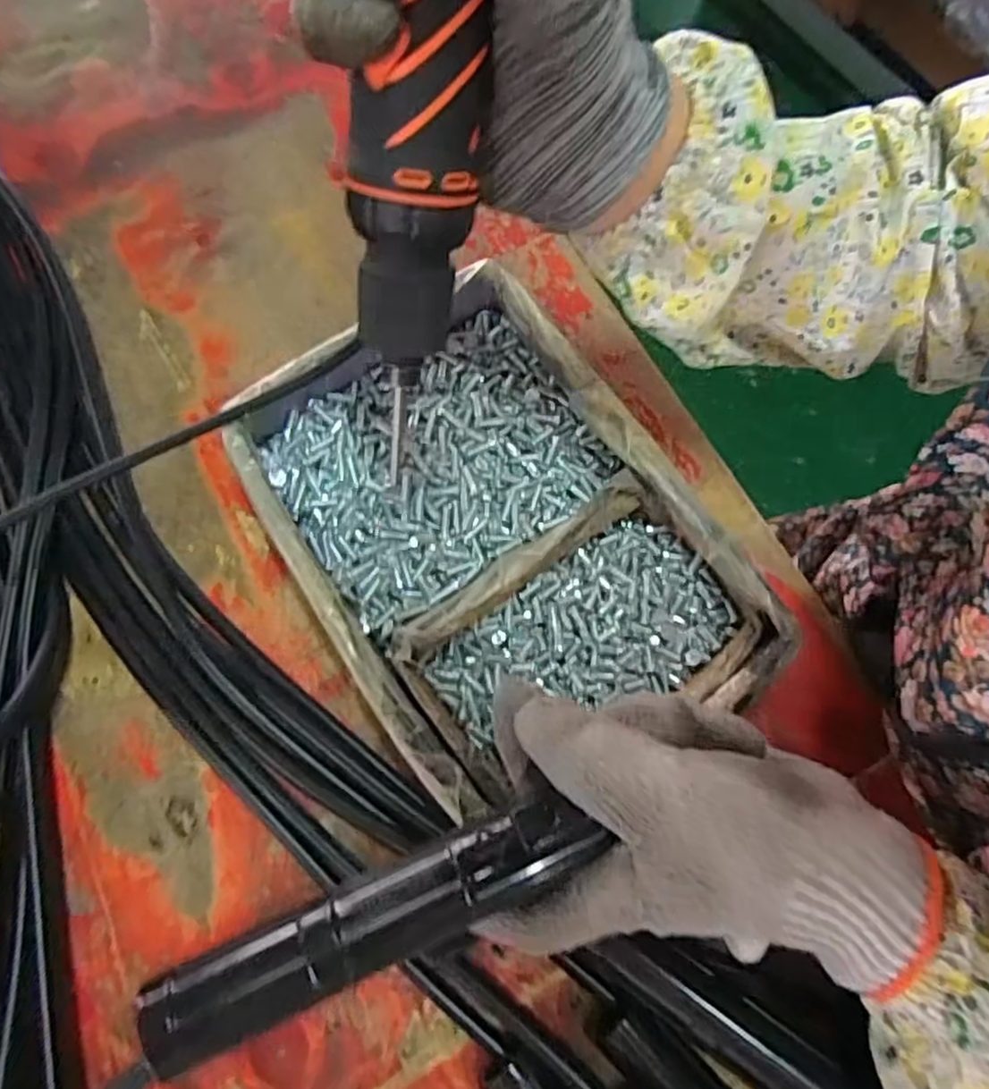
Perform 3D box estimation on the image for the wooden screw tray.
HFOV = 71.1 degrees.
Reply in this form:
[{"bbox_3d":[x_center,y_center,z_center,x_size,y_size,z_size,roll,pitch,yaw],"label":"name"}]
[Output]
[{"bbox_3d":[0.001,0.000,0.346,0.177,0.062,0.252,-31,75,-11],"label":"wooden screw tray"}]

